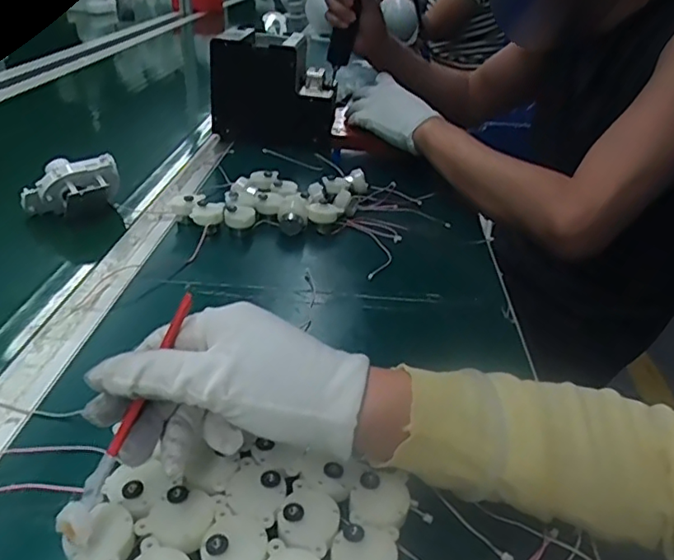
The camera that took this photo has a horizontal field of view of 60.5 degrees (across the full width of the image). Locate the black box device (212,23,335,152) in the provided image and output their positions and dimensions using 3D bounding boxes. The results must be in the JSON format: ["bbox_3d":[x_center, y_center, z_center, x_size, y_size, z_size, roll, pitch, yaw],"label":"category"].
[{"bbox_3d":[-0.091,-0.289,0.872,0.176,0.141,0.093,8,31,7],"label":"black box device"}]

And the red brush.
[{"bbox_3d":[-0.097,0.064,0.275,0.017,0.123,0.012,23,-6,29],"label":"red brush"}]

